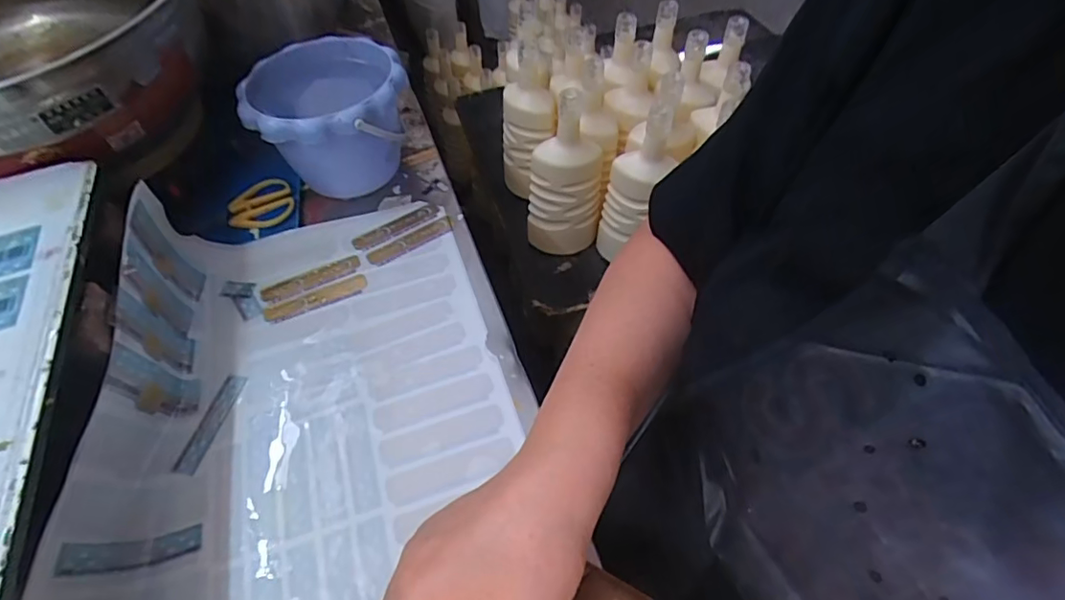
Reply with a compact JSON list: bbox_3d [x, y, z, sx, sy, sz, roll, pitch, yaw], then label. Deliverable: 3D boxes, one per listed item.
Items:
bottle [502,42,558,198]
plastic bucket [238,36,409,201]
[{"bbox_3d":[-0.002,-0.290,0.887,0.086,0.258,0.079,0,51,0],"label":"bottle"},{"bbox_3d":[-0.200,-0.175,0.554,0.154,0.118,0.150,-2,53,2],"label":"plastic bucket"}]

